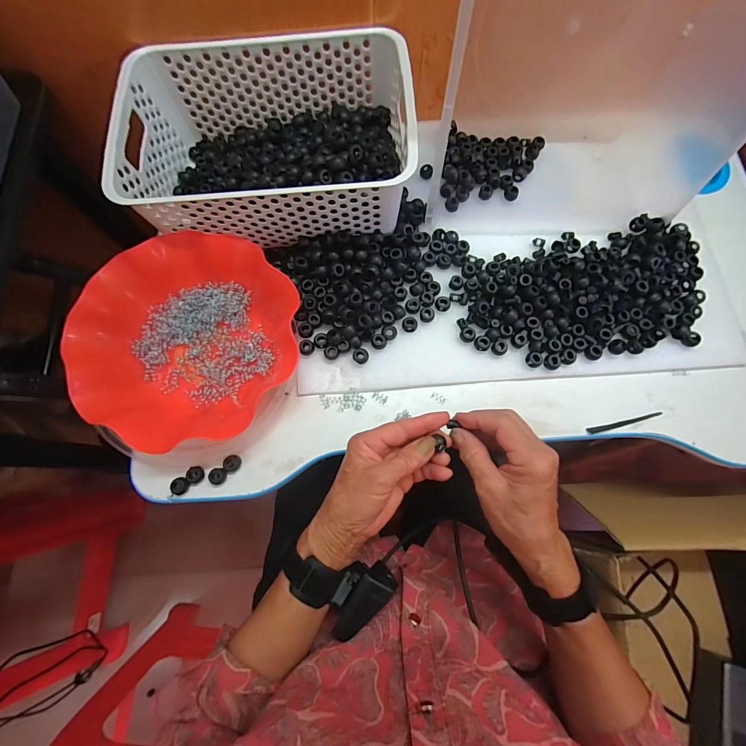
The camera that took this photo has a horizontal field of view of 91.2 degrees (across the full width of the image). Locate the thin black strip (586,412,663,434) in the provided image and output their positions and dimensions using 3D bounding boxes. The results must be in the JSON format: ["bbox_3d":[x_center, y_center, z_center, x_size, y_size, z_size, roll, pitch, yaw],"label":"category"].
[{"bbox_3d":[0.280,0.056,0.405,0.090,0.004,0.007,-11,75,-3],"label":"thin black strip"}]

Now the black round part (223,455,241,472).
[{"bbox_3d":[-0.150,0.096,0.391,0.019,0.012,0.017,-14,75,-4],"label":"black round part"}]

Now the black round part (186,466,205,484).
[{"bbox_3d":[-0.187,0.107,0.384,0.016,0.005,0.018,-2,75,-1],"label":"black round part"}]

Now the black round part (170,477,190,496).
[{"bbox_3d":[-0.203,0.118,0.382,0.017,0.006,0.018,0,75,0],"label":"black round part"}]

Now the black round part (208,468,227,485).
[{"bbox_3d":[-0.165,0.109,0.386,0.020,0.010,0.017,3,75,1],"label":"black round part"}]

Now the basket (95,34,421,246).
[{"bbox_3d":[-0.114,-0.260,0.425,0.305,0.110,0.204,-5,80,-1],"label":"basket"}]

